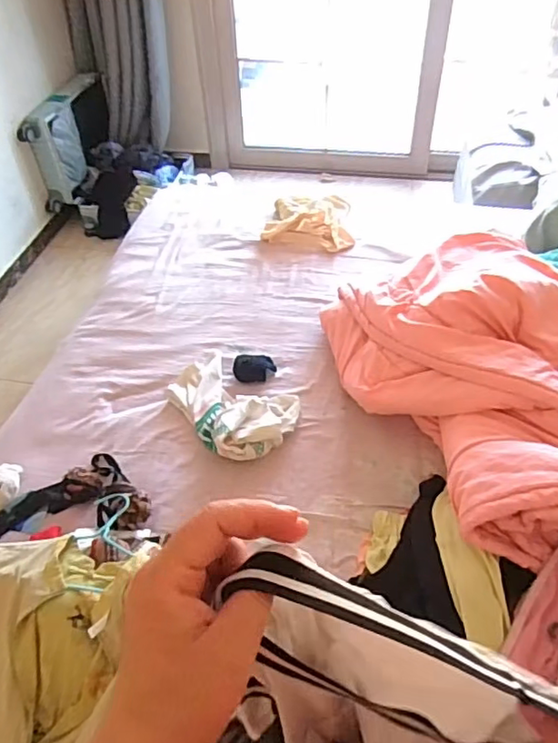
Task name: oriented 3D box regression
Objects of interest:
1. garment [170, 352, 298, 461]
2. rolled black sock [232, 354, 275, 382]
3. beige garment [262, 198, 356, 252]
[{"bbox_3d":[-0.106,0.055,1.215,0.201,0.069,0.293,-36,55,-28],"label":"garment"},{"bbox_3d":[-0.056,-0.011,1.316,0.094,0.035,0.067,-4,46,-1],"label":"rolled black sock"},{"bbox_3d":[0.106,-0.470,1.741,0.268,0.053,0.277,10,48,12],"label":"beige garment"}]

